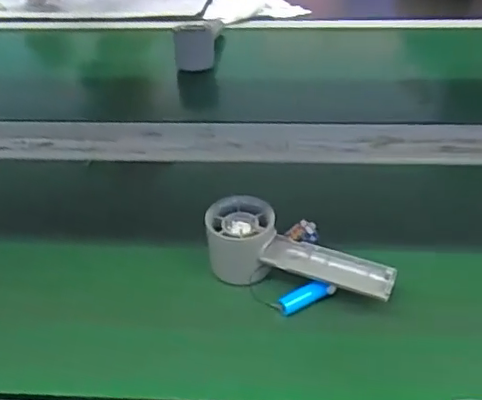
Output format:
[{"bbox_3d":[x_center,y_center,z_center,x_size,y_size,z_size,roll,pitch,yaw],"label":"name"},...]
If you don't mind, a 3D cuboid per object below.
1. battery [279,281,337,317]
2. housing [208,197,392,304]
[{"bbox_3d":[0.054,0.080,0.483,0.051,0.012,0.015,-19,46,-24],"label":"battery"},{"bbox_3d":[0.048,0.040,0.488,0.154,0.049,0.053,8,41,15],"label":"housing"}]

